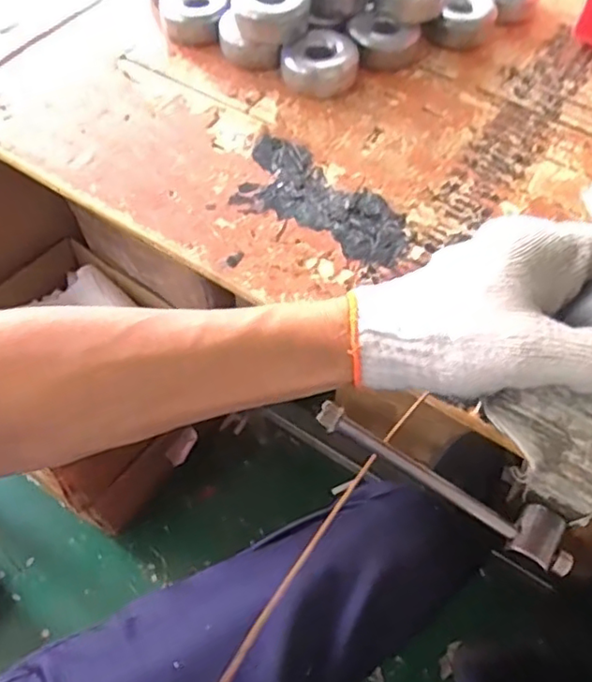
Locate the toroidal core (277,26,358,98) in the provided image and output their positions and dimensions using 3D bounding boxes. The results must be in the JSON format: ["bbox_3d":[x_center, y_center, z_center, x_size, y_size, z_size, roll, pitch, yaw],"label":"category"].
[{"bbox_3d":[0.025,-0.265,0.587,0.063,0.038,0.061,0,60,0],"label":"toroidal core"}]

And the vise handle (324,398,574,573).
[{"bbox_3d":[0.076,0.077,0.327,0.147,0.016,0.027,25,60,15],"label":"vise handle"}]

